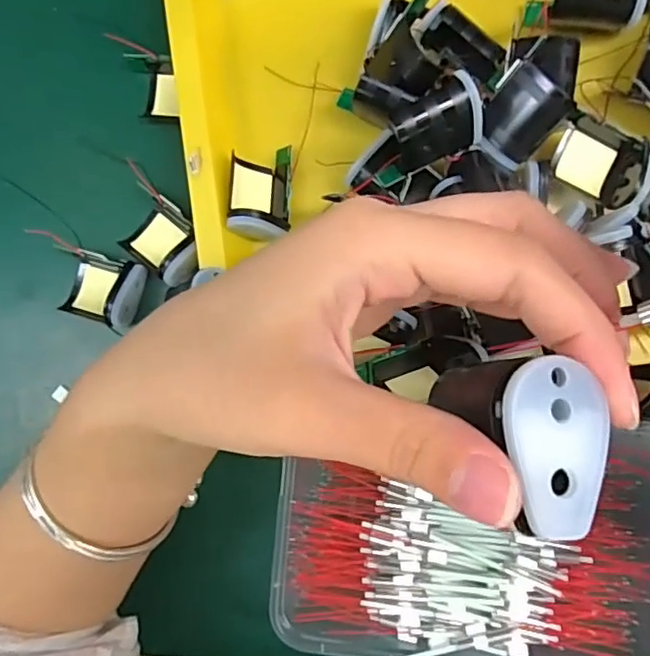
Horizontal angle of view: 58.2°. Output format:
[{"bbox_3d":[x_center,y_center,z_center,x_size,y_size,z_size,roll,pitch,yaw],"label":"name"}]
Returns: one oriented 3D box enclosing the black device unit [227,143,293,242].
[{"bbox_3d":[-0.033,-0.072,0.308,0.031,0.025,0.051,2,88,8],"label":"black device unit"}]

